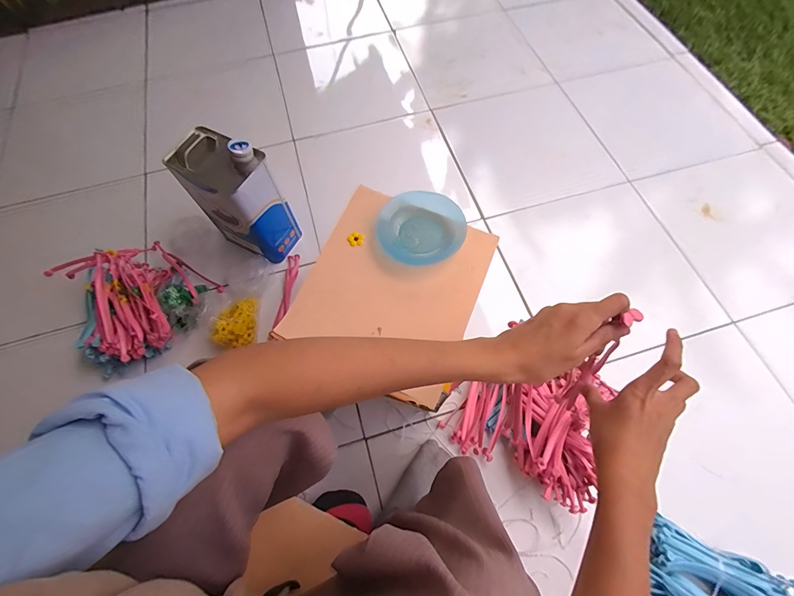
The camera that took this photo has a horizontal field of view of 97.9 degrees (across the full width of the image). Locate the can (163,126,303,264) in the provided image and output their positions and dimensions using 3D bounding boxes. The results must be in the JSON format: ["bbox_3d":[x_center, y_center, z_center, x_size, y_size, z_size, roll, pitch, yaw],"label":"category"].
[{"bbox_3d":[-0.320,-0.200,0.704,0.157,0.252,0.111,26,69,13],"label":"can"}]

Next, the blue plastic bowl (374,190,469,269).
[{"bbox_3d":[0.037,-0.107,0.526,0.128,0.030,0.111,3,66,3],"label":"blue plastic bowl"}]

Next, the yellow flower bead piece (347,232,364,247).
[{"bbox_3d":[-0.063,-0.090,0.531,0.024,0.009,0.020,-28,68,-10],"label":"yellow flower bead piece"}]

